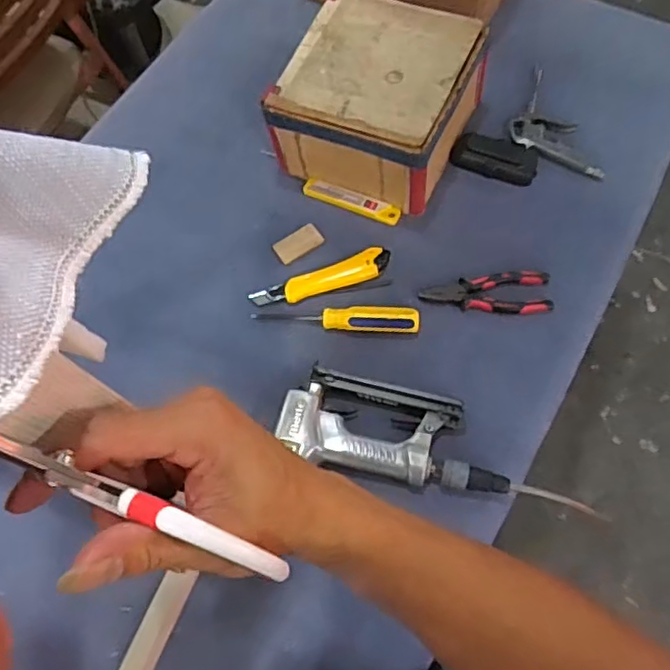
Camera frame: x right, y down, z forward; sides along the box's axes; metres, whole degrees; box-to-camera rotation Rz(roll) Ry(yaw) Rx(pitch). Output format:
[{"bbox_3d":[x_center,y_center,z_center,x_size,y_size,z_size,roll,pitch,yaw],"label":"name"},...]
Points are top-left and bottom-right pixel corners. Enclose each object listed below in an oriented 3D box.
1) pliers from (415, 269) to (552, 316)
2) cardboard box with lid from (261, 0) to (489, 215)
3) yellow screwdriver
[{"bbox_3d":[0.184,-0.049,0.747,0.156,0.026,0.054,-5,67,-1],"label":"pliers"},{"bbox_3d":[0.057,-0.308,0.812,0.220,0.116,0.227,23,69,13],"label":"cardboard box with lid"},{"bbox_3d":[0.001,-0.021,0.743,0.197,0.029,0.028,2,67,3],"label":"yellow screwdriver"}]

